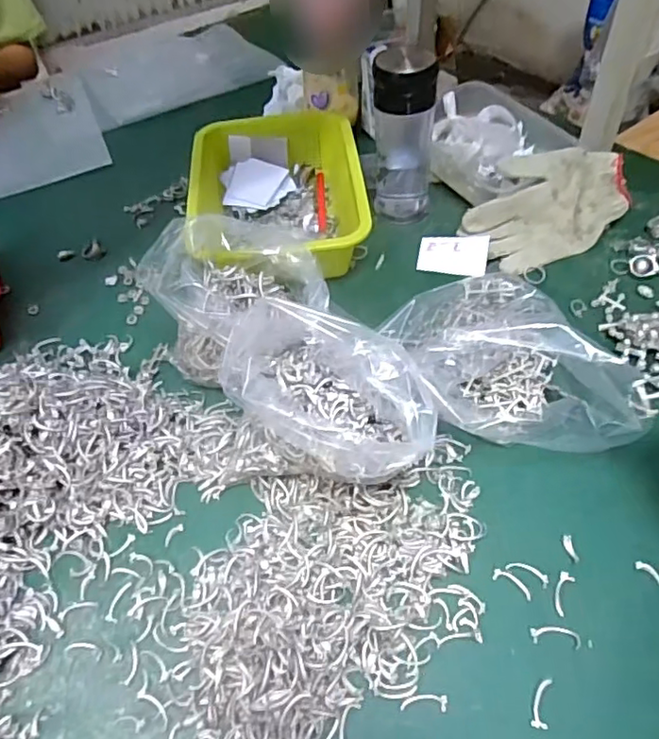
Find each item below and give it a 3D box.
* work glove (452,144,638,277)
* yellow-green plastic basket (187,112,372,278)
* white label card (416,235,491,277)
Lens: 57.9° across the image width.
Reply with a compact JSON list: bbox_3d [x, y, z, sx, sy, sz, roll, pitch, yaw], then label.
[{"bbox_3d":[0.245,-0.190,0.668,0.167,0.060,0.114,-30,56,-21],"label":"work glove"},{"bbox_3d":[-0.061,-0.210,0.697,0.189,0.065,0.257,-4,51,-2],"label":"yellow-green plastic basket"},{"bbox_3d":[0.139,-0.129,0.671,0.076,0.004,0.051,7,69,16],"label":"white label card"}]

